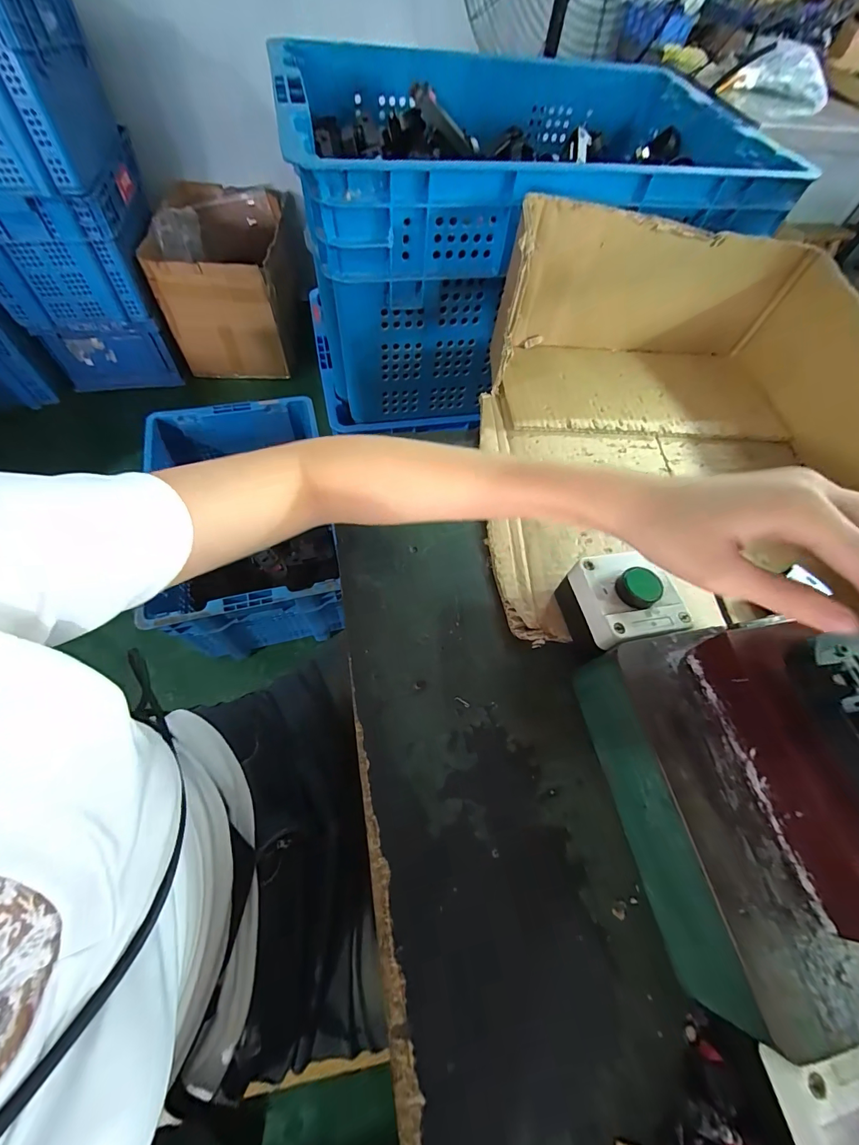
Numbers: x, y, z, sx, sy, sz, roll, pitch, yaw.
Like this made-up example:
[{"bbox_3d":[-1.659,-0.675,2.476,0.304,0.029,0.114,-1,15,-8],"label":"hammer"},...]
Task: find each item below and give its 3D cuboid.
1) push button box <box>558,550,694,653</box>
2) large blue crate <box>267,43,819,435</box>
[{"bbox_3d":[0.143,0.024,0.307,0.069,0.063,0.068,-9,63,-11],"label":"push button box"},{"bbox_3d":[0.103,-0.503,0.609,0.570,0.279,0.417,-11,63,-11],"label":"large blue crate"}]

